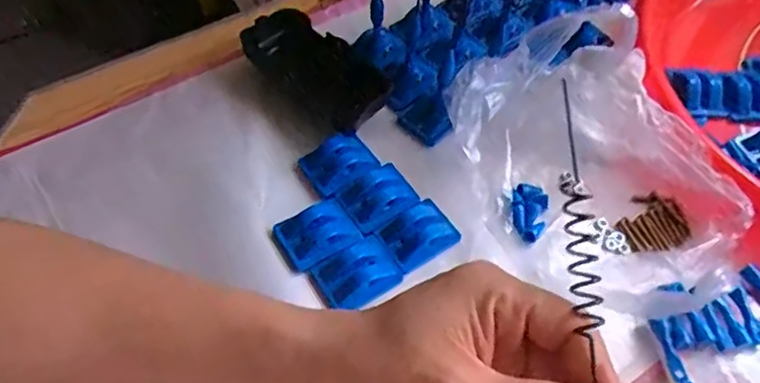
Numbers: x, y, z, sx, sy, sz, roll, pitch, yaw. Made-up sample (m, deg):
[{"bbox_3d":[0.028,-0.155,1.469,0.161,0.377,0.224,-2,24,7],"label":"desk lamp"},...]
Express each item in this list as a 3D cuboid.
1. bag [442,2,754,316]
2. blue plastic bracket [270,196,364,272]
[{"bbox_3d":[0.130,-0.020,0.365,0.134,0.059,0.172,-18,60,-14],"label":"bag"},{"bbox_3d":[-0.037,0.025,0.358,0.043,0.014,0.034,-25,61,-18],"label":"blue plastic bracket"}]

